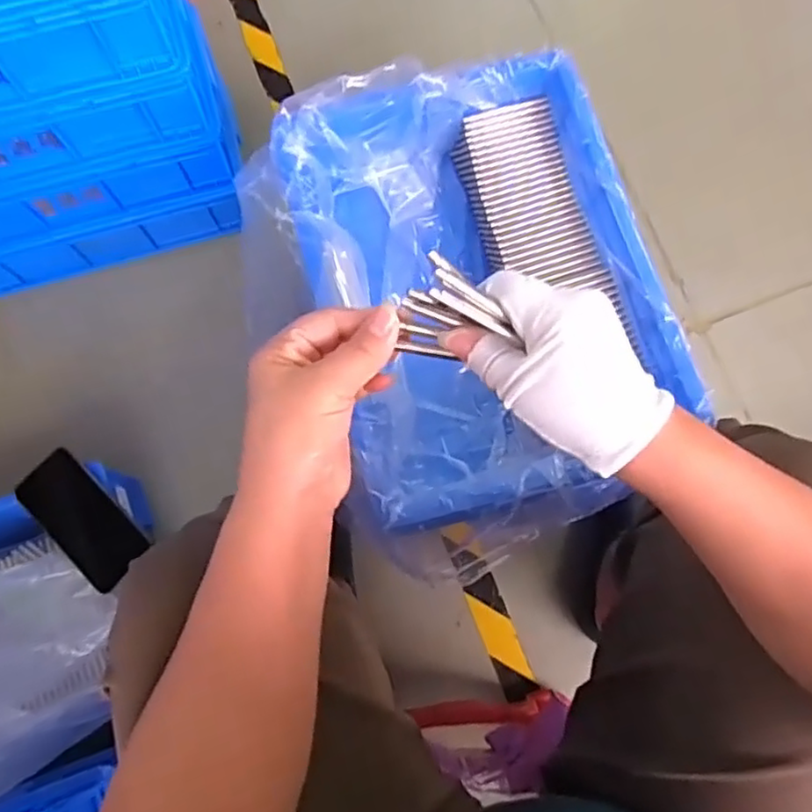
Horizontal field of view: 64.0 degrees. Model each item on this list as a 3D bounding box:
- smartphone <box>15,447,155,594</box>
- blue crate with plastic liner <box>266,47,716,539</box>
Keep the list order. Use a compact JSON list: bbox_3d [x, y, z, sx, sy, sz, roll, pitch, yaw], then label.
[{"bbox_3d":[-0.360,0.124,0.719,0.158,0.014,0.076,44,80,9],"label":"smartphone"},{"bbox_3d":[0.065,-0.110,0.640,0.328,0.123,0.433,-17,77,-5],"label":"blue crate with plastic liner"}]

